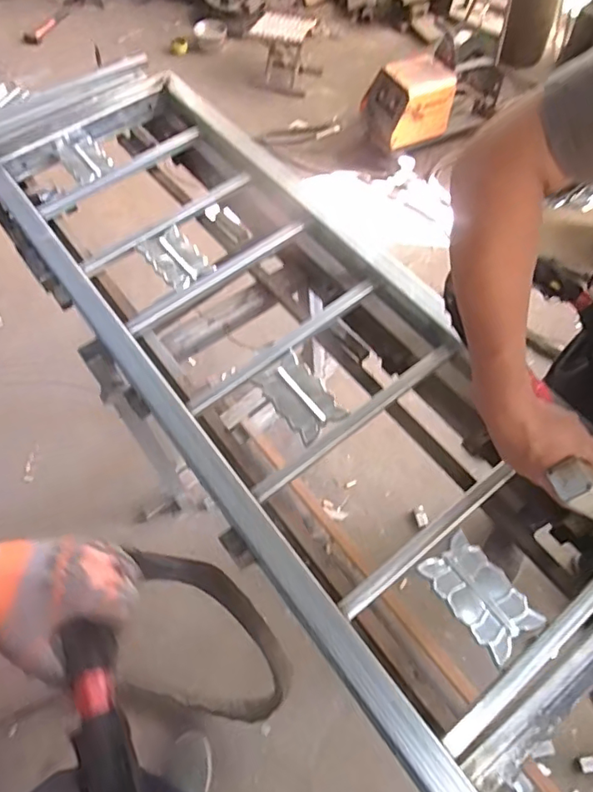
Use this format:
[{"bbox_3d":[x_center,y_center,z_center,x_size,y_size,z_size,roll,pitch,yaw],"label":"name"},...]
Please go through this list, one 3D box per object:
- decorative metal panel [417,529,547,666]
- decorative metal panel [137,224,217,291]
[{"bbox_3d":[0.213,0.227,0.608,0.075,0.014,0.125,-35,65,-16],"label":"decorative metal panel"},{"bbox_3d":[-0.206,-0.235,0.905,0.083,0.036,0.139,-37,66,-17],"label":"decorative metal panel"}]

